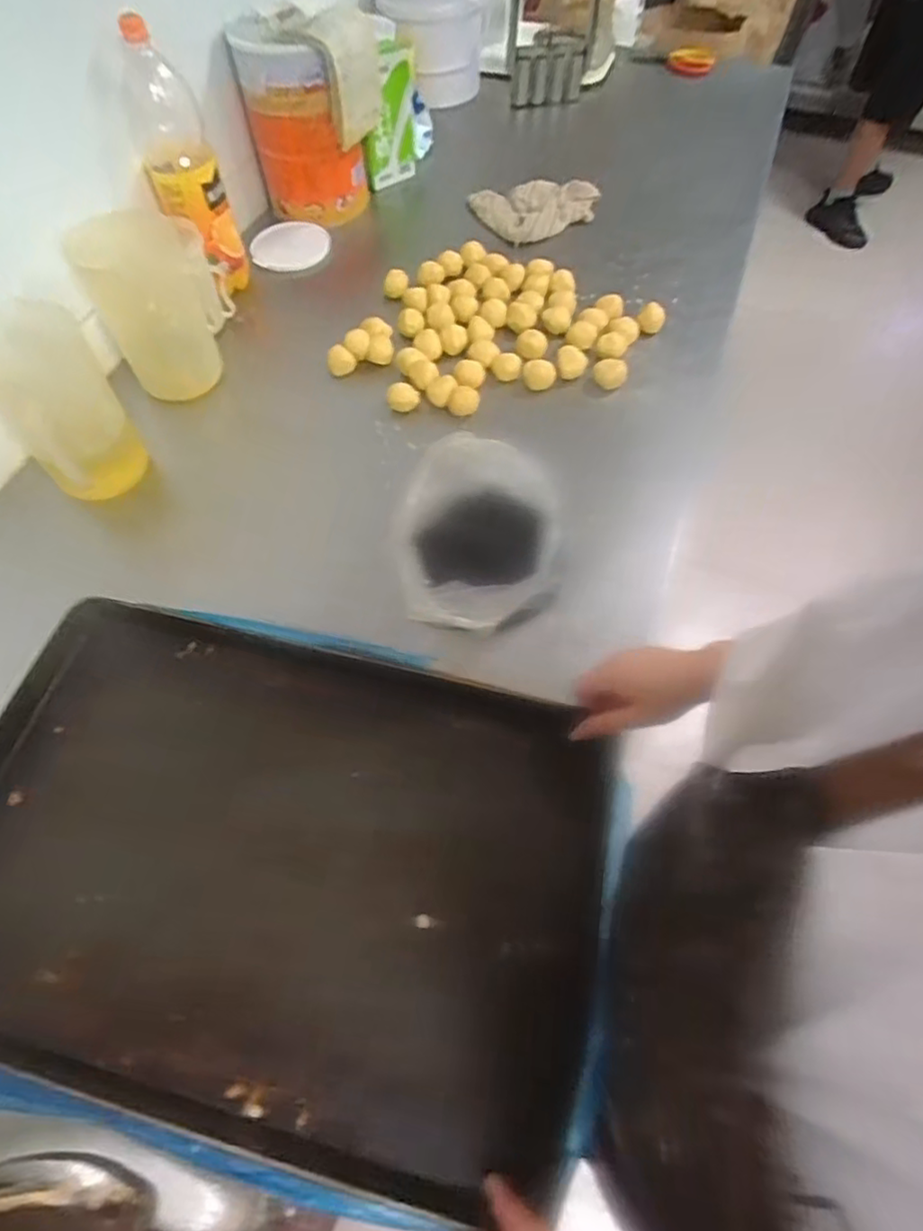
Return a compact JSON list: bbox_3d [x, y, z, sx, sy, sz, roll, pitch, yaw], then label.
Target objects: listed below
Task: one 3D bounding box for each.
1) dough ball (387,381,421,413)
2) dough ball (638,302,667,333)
[{"bbox_3d":[-0.081,-0.303,0.895,0.038,0.035,0.043,-19,60,-11],"label":"dough ball"},{"bbox_3d":[0.290,-0.453,0.975,0.039,0.033,0.031,16,60,10],"label":"dough ball"}]

